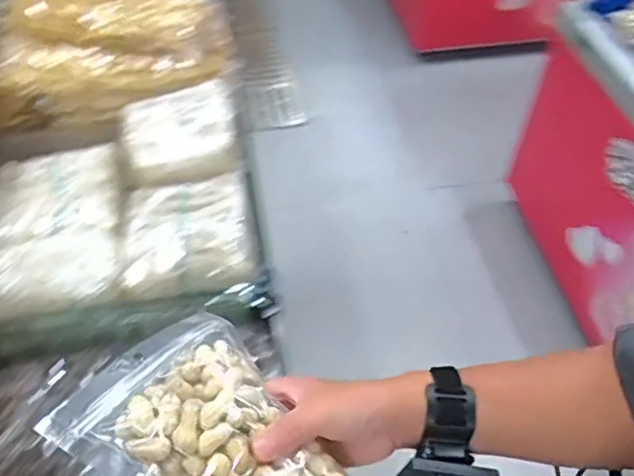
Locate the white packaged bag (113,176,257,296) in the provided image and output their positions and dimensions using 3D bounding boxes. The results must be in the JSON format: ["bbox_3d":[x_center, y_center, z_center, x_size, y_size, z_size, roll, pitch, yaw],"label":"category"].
[{"bbox_3d":[-0.194,-0.013,0.889,0.195,0.067,0.184,-5,50,-6],"label":"white packaged bag"}]

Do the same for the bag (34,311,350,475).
[{"bbox_3d":[-0.050,0.149,0.407,0.218,0.050,0.138,41,52,5],"label":"bag"}]

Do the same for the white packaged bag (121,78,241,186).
[{"bbox_3d":[-0.225,-0.163,0.977,0.183,0.065,0.159,-14,62,-1],"label":"white packaged bag"}]

